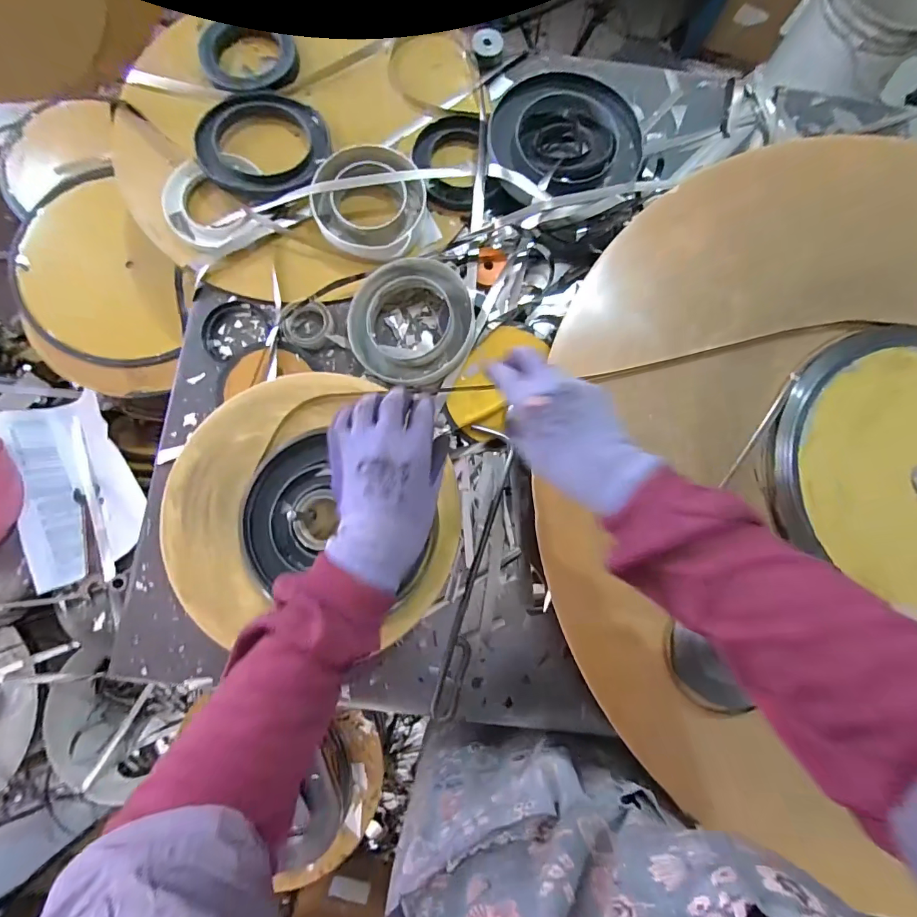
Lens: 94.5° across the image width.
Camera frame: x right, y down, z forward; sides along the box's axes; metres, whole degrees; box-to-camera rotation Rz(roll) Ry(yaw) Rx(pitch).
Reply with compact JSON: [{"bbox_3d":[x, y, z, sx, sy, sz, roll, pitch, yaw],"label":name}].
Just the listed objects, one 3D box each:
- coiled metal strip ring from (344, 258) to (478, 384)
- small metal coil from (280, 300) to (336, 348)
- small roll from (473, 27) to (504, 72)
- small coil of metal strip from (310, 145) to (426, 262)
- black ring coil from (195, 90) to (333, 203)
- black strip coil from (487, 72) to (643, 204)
[{"bbox_3d":[-0.055,-0.159,0.494,0.143,0.034,0.139,0,82,-2],"label":"coiled metal strip ring"},{"bbox_3d":[-0.177,-0.159,0.498,0.056,0.020,0.054,0,82,-2],"label":"small metal coil"},{"bbox_3d":[0.040,-0.548,0.568,0.039,0.022,0.039,0,82,-2],"label":"small roll"},{"bbox_3d":[-0.108,-0.311,0.516,0.133,0.035,0.121,-6,82,-3],"label":"small coil of metal strip"},{"bbox_3d":[-0.243,-0.383,0.521,0.137,0.031,0.146,0,82,-2],"label":"black ring coil"},{"bbox_3d":[0.132,-0.404,0.529,0.181,0.025,0.153,-19,83,-4],"label":"black strip coil"}]

